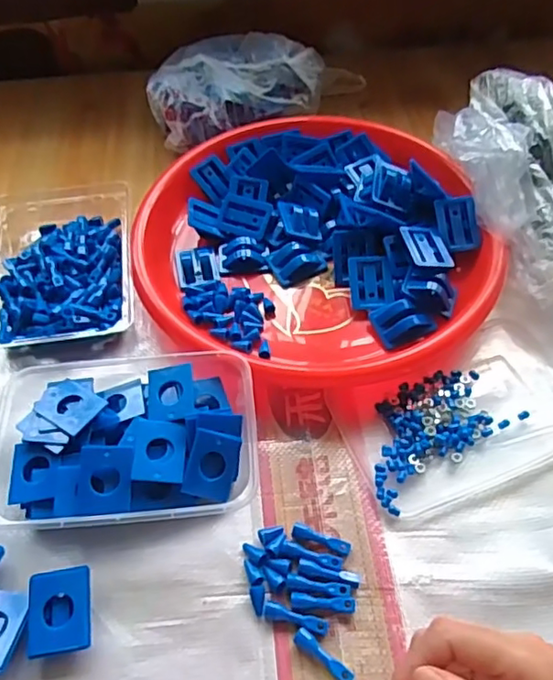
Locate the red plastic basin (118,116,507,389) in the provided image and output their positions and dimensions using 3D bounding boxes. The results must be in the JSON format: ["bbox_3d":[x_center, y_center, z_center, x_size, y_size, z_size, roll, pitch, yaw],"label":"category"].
[{"bbox_3d":[0.027,-0.091,0.494,0.275,0.048,0.277,-1,53,1],"label":"red plastic basin"}]

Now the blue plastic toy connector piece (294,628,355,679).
[{"bbox_3d":[0.027,0.176,0.329,0.038,0.006,0.010,32,60,23],"label":"blue plastic toy connector piece"}]

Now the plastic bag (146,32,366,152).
[{"bbox_3d":[-0.015,-0.260,0.611,0.221,0.060,0.116,-11,54,-6],"label":"plastic bag"}]

